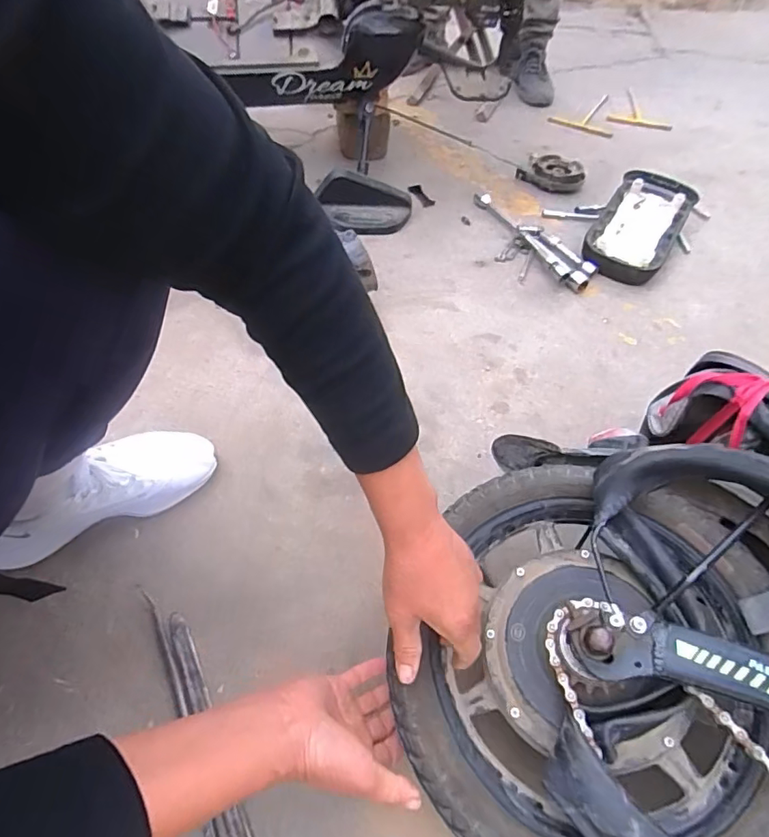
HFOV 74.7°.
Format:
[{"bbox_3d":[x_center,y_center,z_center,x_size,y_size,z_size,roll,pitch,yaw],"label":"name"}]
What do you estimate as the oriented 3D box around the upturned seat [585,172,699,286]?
[{"bbox_3d":[0.522,-0.393,1.034,0.160,0.078,0.315,30,56,17],"label":"upturned seat"}]

